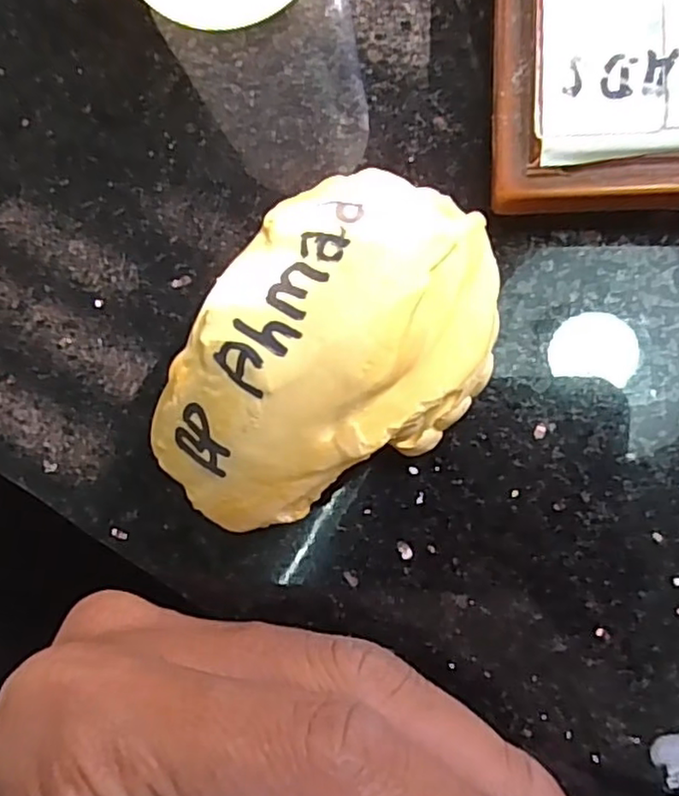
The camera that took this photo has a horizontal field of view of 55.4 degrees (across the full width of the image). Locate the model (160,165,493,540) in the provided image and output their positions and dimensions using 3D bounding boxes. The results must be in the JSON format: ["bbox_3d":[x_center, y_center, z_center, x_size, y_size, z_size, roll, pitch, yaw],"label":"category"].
[{"bbox_3d":[0.000,-0.005,0.116,0.043,0.035,0.065,31,90,9],"label":"model"}]

